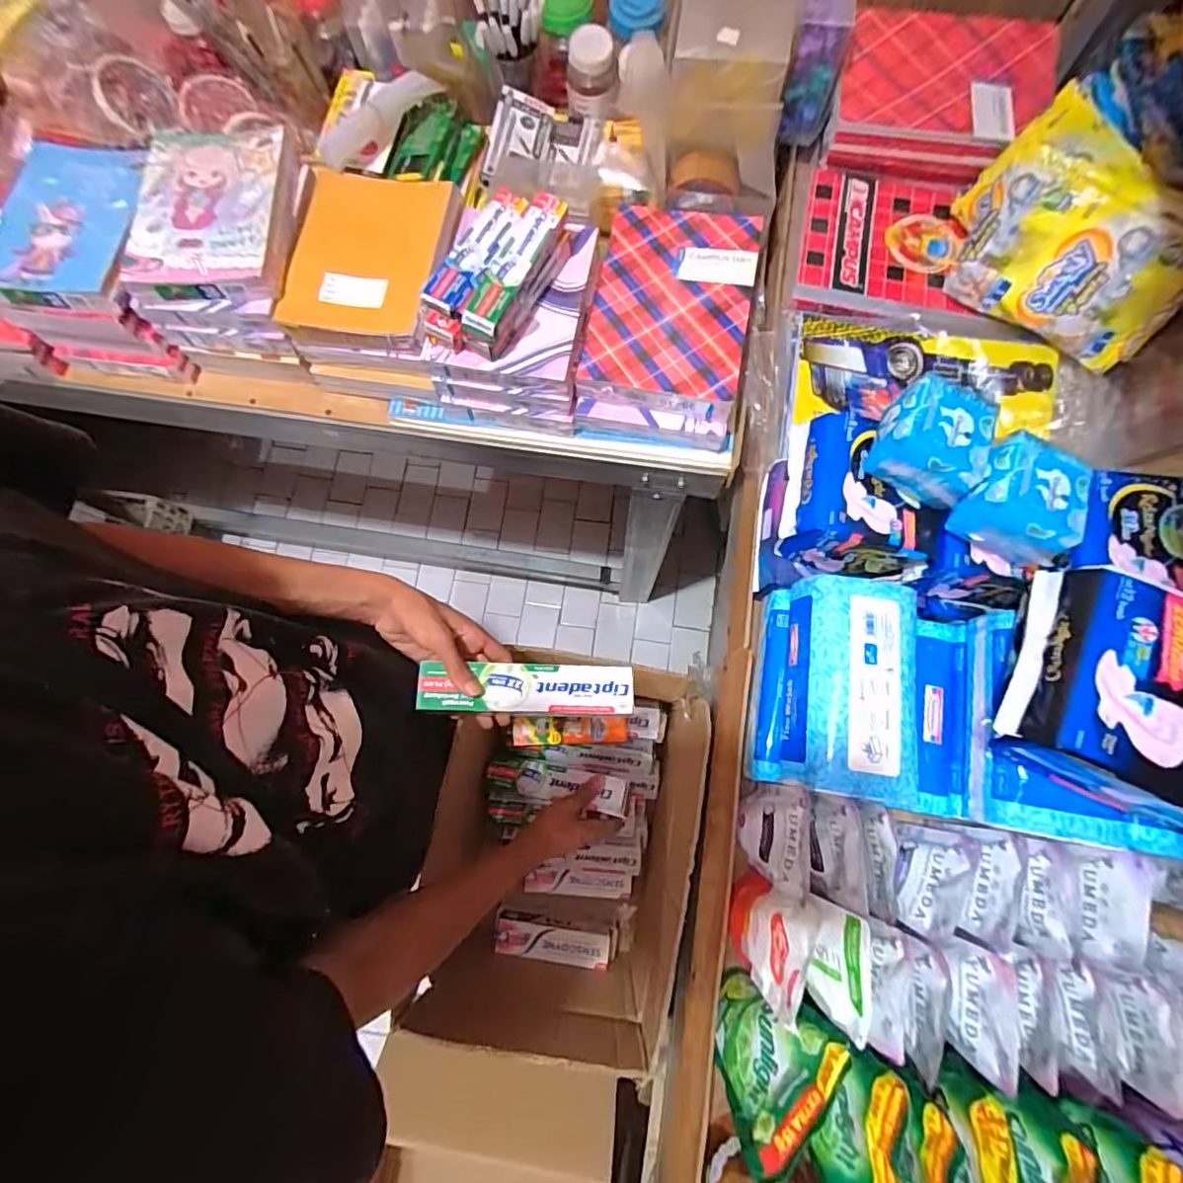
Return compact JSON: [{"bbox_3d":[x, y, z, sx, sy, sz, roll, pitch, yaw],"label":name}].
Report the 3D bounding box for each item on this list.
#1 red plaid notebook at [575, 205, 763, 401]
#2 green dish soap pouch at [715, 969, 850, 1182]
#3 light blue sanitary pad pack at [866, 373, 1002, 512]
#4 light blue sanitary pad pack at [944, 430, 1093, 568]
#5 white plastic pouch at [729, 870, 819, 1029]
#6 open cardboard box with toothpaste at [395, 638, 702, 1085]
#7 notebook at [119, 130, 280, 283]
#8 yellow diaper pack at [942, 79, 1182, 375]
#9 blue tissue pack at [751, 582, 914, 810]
[{"bbox_3d":[0.094,-0.337,0.632,0.172,0.014,0.244,12,77,3],"label":"red plaid notebook"},{"bbox_3d":[0.138,0.376,0.450,0.043,0.138,0.100,36,80,8],"label":"green dish soap pouch"},{"bbox_3d":[0.292,-0.130,0.476,0.085,0.056,0.082,28,79,7],"label":"light blue sanitary pad pack"},{"bbox_3d":[0.358,-0.075,0.459,0.082,0.043,0.090,28,79,7],"label":"light blue sanitary pad pack"},{"bbox_3d":[0.151,0.298,0.478,0.033,0.117,0.082,13,77,4],"label":"white plastic pouch"},{"bbox_3d":[-0.025,0.321,0.721,0.265,0.290,0.392,15,77,4],"label":"open cardboard box with toothpaste"},{"bbox_3d":[-0.424,-0.429,0.606,0.158,0.014,0.200,-3,77,0],"label":"notebook"},{"bbox_3d":[0.525,-0.382,0.597,0.234,0.121,0.152,32,79,8],"label":"yellow diaper pack"},{"bbox_3d":[0.224,0.088,0.515,0.113,0.096,0.185,9,77,3],"label":"blue tissue pack"}]

